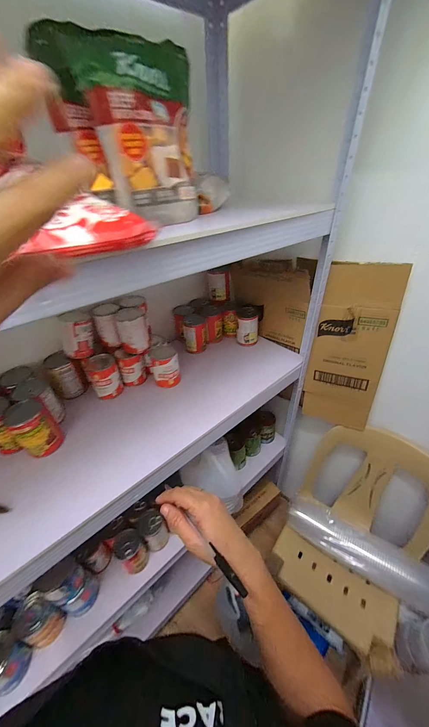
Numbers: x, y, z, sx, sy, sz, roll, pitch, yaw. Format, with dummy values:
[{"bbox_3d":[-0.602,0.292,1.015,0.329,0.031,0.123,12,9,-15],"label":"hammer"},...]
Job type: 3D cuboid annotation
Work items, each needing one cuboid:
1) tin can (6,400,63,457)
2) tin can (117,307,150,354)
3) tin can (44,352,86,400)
[{"bbox_3d":[-0.383,0.147,0.554,0.068,0.129,0.073,-1,37,1],"label":"tin can"},{"bbox_3d":[-0.217,-0.088,0.681,0.074,0.101,0.080,-13,38,-15],"label":"tin can"},{"bbox_3d":[-0.403,0.029,0.689,0.071,0.109,0.075,-1,37,1],"label":"tin can"}]

